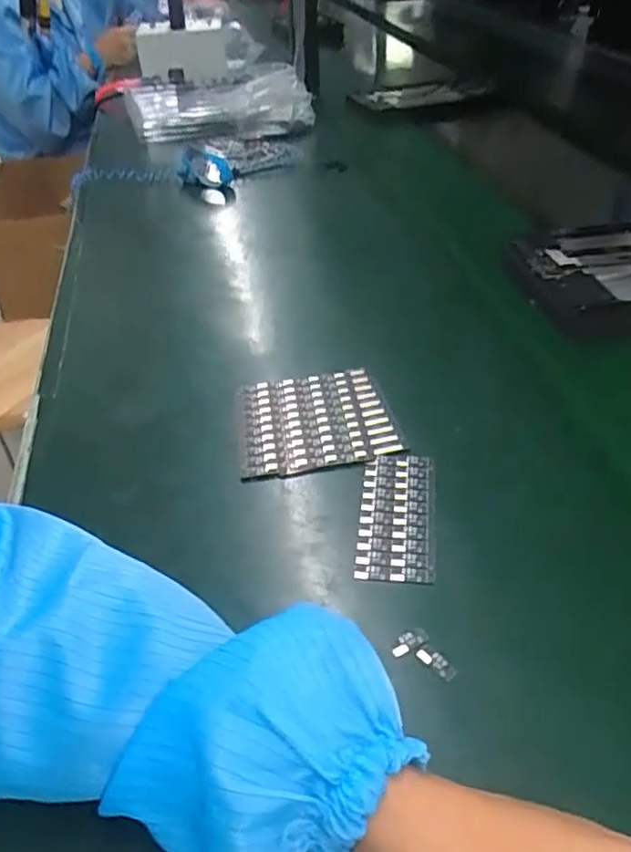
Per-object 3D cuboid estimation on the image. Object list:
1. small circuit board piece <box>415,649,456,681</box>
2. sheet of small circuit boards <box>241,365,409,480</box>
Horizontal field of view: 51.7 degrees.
[{"bbox_3d":[0.059,0.115,0.318,0.021,0.006,0.008,25,47,29],"label":"small circuit board piece"},{"bbox_3d":[-0.002,-0.005,0.464,0.105,0.006,0.099,-9,40,-3],"label":"sheet of small circuit boards"}]

